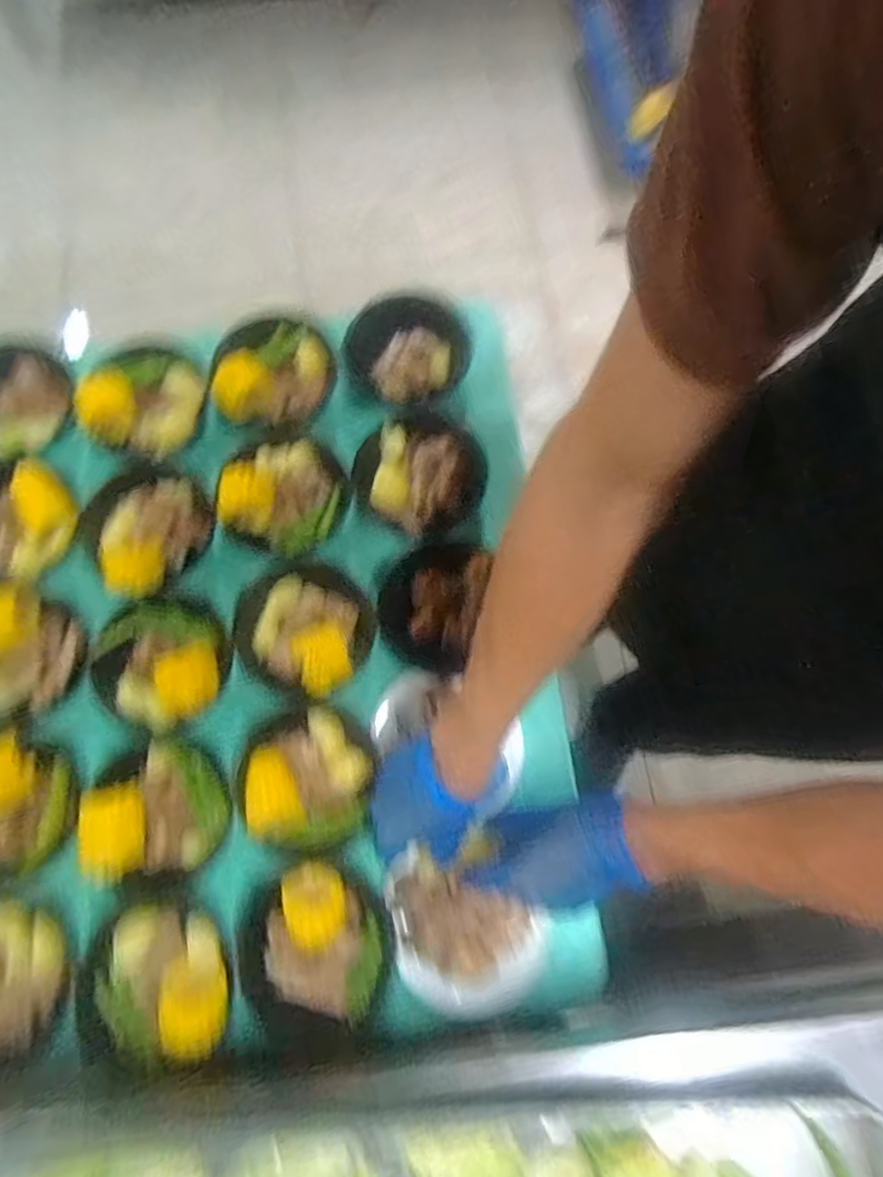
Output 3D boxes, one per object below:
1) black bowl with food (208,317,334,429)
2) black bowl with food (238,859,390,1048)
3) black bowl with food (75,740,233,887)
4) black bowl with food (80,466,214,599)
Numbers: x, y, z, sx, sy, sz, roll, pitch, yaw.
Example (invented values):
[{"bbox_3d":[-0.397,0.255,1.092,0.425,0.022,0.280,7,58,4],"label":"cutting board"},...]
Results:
[{"bbox_3d":[-0.184,-0.239,0.698,0.126,0.053,0.120,1,76,1],"label":"black bowl with food"},{"bbox_3d":[-0.115,0.315,0.561,0.123,0.049,0.129,0,76,0],"label":"black bowl with food"},{"bbox_3d":[-0.261,0.205,0.598,0.124,0.068,0.119,0,76,0],"label":"black bowl with food"},{"bbox_3d":[-0.305,-0.065,0.665,0.126,0.044,0.124,0,76,0],"label":"black bowl with food"}]

